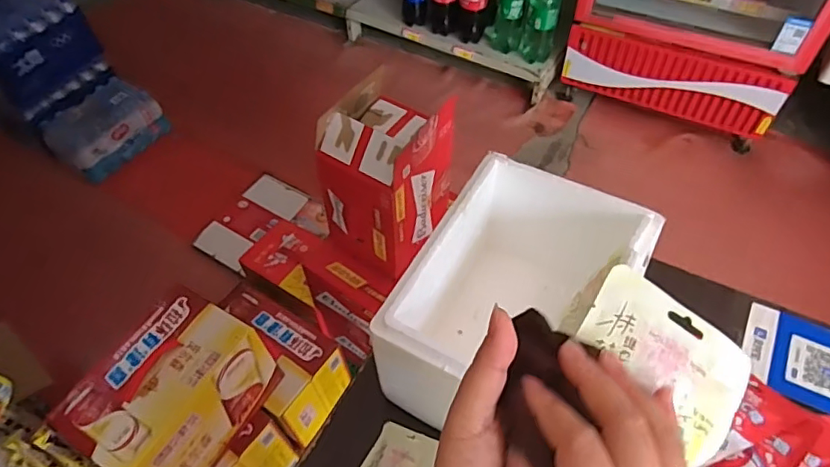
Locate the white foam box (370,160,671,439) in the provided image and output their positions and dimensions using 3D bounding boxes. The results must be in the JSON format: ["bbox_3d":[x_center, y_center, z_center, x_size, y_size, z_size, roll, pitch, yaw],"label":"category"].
[{"bbox_3d":[0.118,0.084,0.624,0.209,0.173,0.271,24,57,19],"label":"white foam box"}]

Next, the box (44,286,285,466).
[{"bbox_3d":[-0.401,0.272,0.919,0.177,0.195,0.271,24,57,19],"label":"box"}]

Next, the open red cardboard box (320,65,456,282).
[{"bbox_3d":[-0.058,-0.119,1.065,0.181,0.280,0.217,26,58,21],"label":"open red cardboard box"}]

